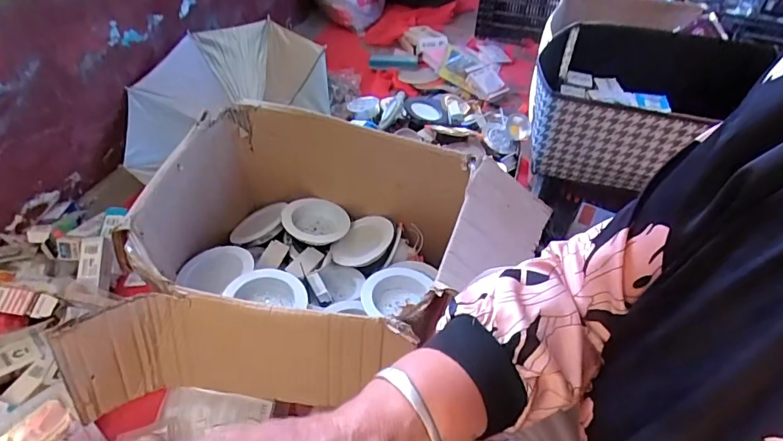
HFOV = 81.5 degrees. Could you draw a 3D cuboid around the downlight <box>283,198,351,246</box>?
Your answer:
[{"bbox_3d":[-0.152,0.003,0.926,0.126,0.046,0.115,0,43,0],"label":"downlight"}]

